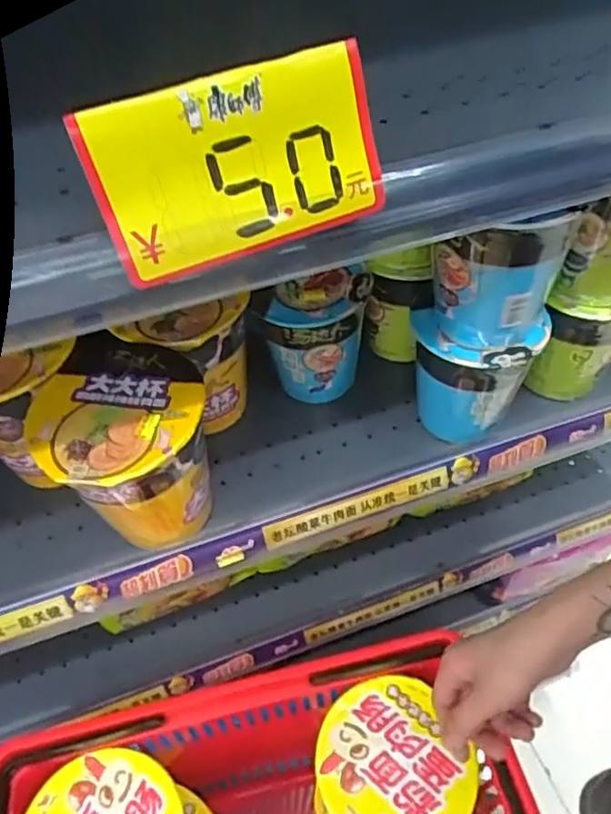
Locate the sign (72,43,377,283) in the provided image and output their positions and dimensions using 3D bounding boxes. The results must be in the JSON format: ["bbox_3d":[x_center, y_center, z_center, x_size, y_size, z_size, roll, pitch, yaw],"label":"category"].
[{"bbox_3d":[-0.029,-0.108,0.268,0.127,0.075,0.007,-20,30,-7],"label":"sign"}]

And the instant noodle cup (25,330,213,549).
[{"bbox_3d":[-0.124,0.040,0.451,0.108,0.127,0.112,-2,50,2],"label":"instant noodle cup"}]

